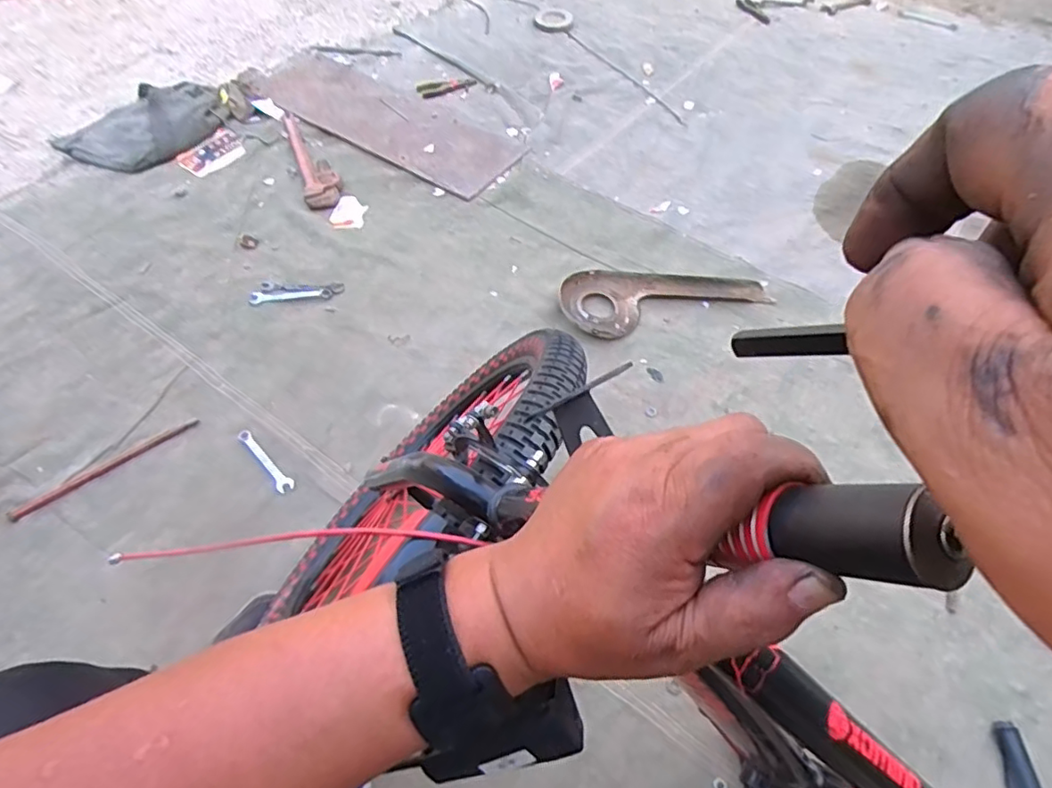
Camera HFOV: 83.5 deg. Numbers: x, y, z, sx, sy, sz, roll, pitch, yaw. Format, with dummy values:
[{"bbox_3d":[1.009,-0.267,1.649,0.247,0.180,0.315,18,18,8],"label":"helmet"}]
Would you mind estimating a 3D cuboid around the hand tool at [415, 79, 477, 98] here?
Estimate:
[{"bbox_3d":[-0.200,-0.785,1.500,0.154,0.022,0.046,-26,61,-20],"label":"hand tool"}]

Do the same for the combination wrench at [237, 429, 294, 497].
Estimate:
[{"bbox_3d":[-0.421,0.109,0.951,0.138,0.010,0.025,40,62,22],"label":"combination wrench"}]

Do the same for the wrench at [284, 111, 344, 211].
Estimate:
[{"bbox_3d":[-0.471,-0.524,1.313,0.085,0.047,0.324,-15,60,-14],"label":"wrench"}]

